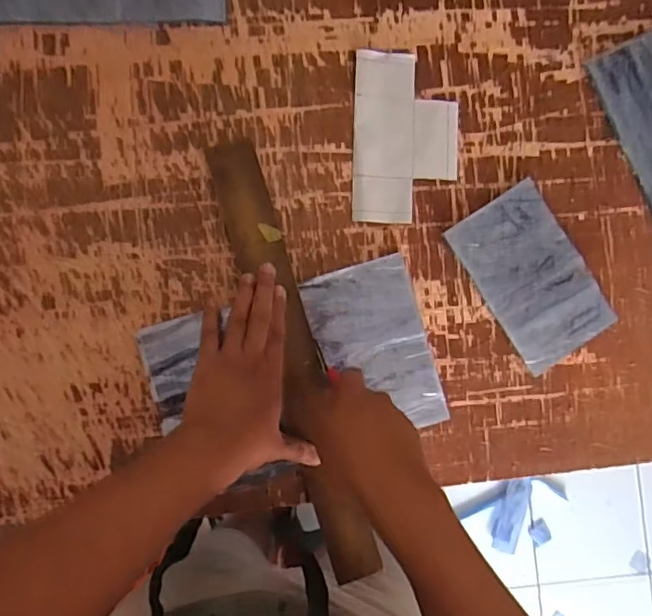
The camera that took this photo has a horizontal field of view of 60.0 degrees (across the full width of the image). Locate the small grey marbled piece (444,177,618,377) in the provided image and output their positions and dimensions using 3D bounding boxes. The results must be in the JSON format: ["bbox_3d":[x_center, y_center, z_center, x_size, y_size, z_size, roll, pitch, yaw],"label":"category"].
[{"bbox_3d":[0.208,-0.030,0.569,0.104,0.011,0.170,-33,91,-5],"label":"small grey marbled piece"}]

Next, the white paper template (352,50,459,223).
[{"bbox_3d":[0.080,-0.169,0.562,0.104,0.004,0.168,2,88,-5],"label":"white paper template"}]

